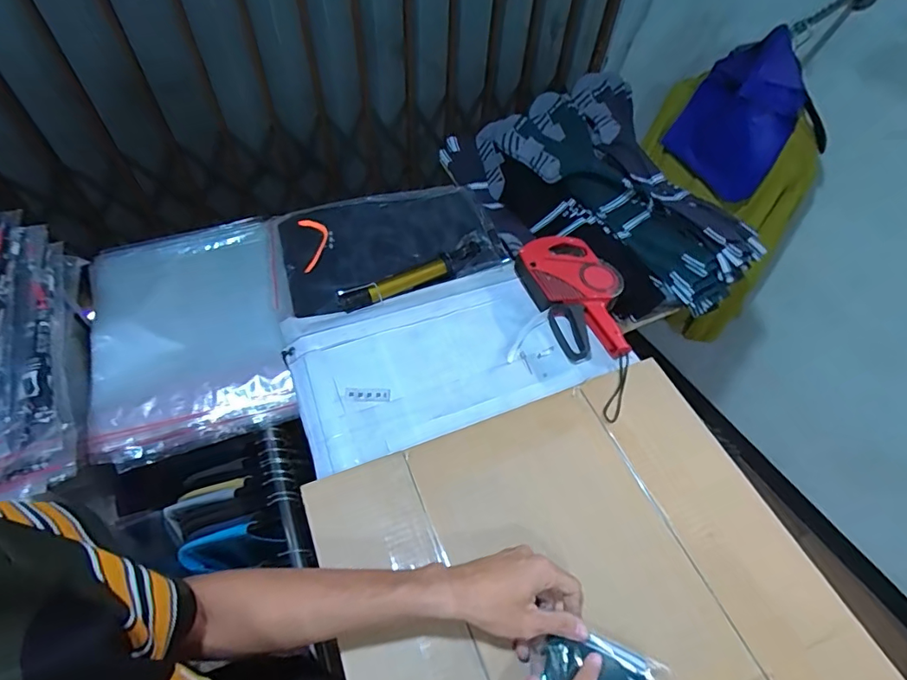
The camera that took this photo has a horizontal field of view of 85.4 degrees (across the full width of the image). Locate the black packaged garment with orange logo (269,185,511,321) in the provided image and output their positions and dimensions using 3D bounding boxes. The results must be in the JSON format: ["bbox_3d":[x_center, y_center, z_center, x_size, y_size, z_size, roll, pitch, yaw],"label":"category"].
[{"bbox_3d":[-0.117,-0.170,0.865,0.380,0.052,0.272,-15,57,-14],"label":"black packaged garment with orange logo"}]

